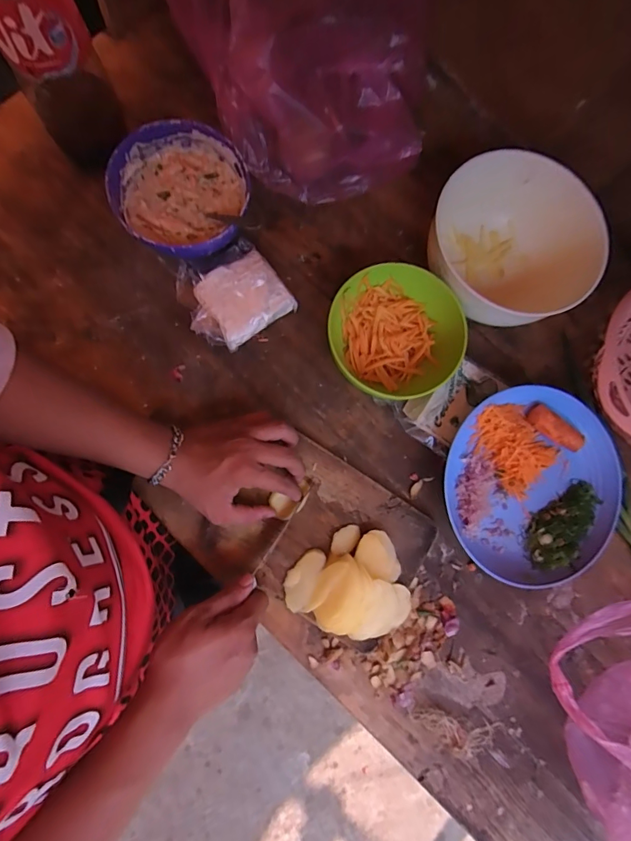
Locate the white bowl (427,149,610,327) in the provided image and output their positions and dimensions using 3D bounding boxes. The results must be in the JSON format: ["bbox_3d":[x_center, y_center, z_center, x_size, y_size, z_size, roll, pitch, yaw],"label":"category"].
[{"bbox_3d":[0.217,-0.205,0.520,0.162,0.098,0.184,7,79,-5],"label":"white bowl"}]

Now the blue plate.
[{"bbox_3d":[0.257,0.075,0.495,0.202,0.053,0.211,1,80,-5],"label":"blue plate"}]

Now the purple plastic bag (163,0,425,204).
[{"bbox_3d":[-0.021,-0.406,0.465,0.157,0.277,0.290,-42,86,-10],"label":"purple plastic bag"}]

